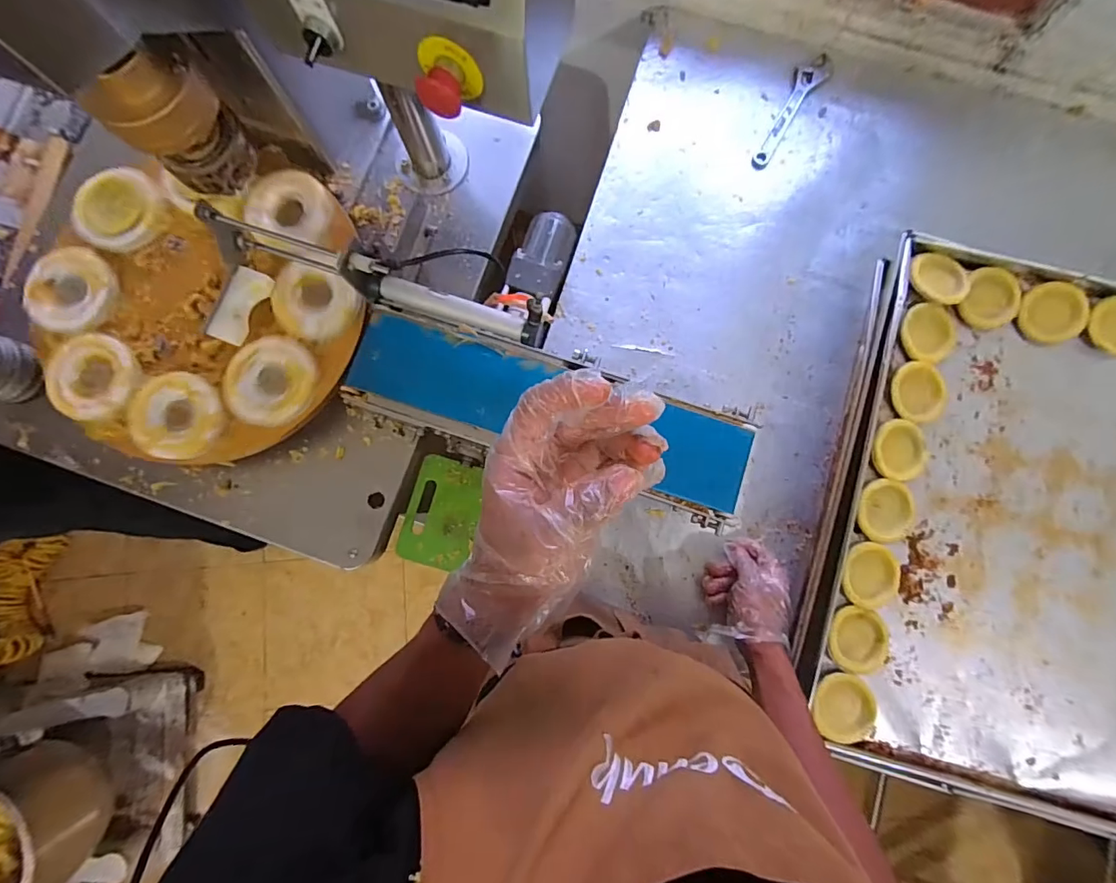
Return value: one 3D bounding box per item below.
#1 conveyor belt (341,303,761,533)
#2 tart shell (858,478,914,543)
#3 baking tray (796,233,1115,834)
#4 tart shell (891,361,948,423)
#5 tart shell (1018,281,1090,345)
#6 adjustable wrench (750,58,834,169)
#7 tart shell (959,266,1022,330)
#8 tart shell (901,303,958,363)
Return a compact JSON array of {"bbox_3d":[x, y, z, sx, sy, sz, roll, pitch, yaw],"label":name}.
[{"bbox_3d":[-0.011,-0.034,0.580,0.473,0.044,0.147,16,84,2],"label":"conveyor belt"},{"bbox_3d":[0.383,0.082,0.571,0.067,0.021,0.070,0,83,0],"label":"tart shell"},{"bbox_3d":[0.538,0.094,0.565,0.418,0.042,0.601,16,84,2],"label":"baking tray"},{"bbox_3d":[0.433,-0.060,0.583,0.067,0.022,0.070,-19,83,-2],"label":"tart shell"},{"bbox_3d":[0.594,-0.155,0.586,0.066,0.023,0.068,0,83,0],"label":"tart shell"},{"bbox_3d":[0.326,-0.464,0.685,0.039,0.019,0.178,31,84,4],"label":"adjustable wrench"},{"bbox_3d":[0.527,-0.174,0.594,0.063,0.017,0.070,18,84,2],"label":"tart shell"},{"bbox_3d":[0.447,-0.131,0.586,0.075,0.018,0.068,-9,83,-1],"label":"tart shell"}]

